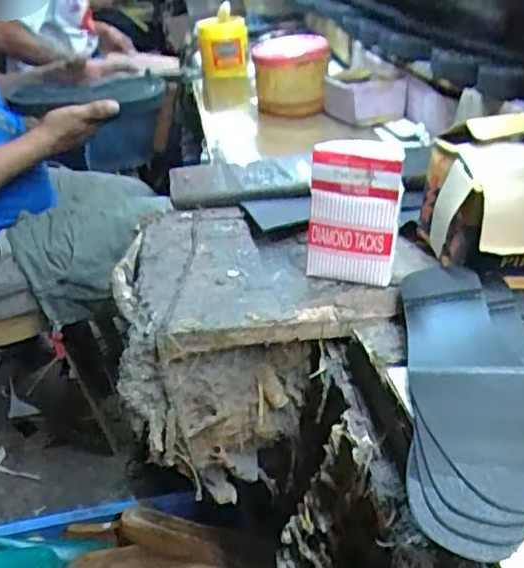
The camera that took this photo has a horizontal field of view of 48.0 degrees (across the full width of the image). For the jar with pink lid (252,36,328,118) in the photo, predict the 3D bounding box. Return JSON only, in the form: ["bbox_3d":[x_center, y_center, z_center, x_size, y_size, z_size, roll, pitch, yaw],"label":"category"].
[{"bbox_3d":[0.048,-0.328,0.940,0.113,0.103,0.114,1,33,6],"label":"jar with pink lid"}]

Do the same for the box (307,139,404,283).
[{"bbox_3d":[0.076,-0.056,0.494,0.073,0.123,0.021,10,35,21],"label":"box"}]

